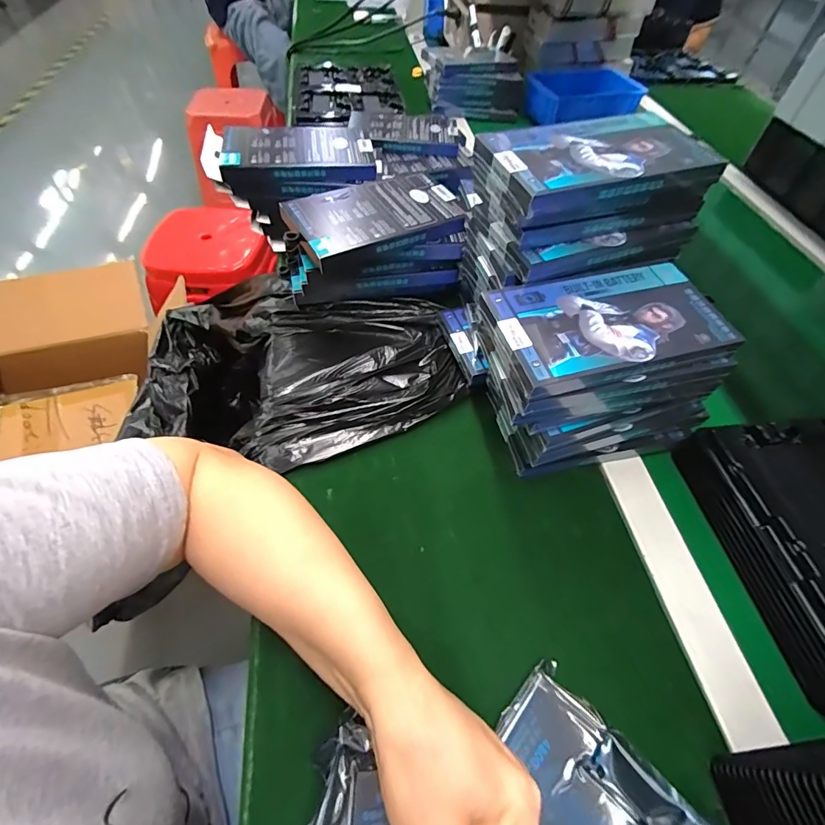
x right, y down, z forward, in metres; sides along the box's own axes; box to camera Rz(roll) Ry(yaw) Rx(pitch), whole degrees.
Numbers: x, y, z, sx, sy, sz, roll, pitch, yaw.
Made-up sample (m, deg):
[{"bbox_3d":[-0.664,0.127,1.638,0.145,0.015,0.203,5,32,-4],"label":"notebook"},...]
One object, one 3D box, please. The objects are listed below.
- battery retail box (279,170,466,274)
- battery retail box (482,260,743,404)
[{"bbox_3d":[-0.031,-0.197,0.435,0.170,0.027,0.093,-23,58,-19],"label":"battery retail box"},{"bbox_3d":[0.145,-0.068,0.321,0.164,0.014,0.095,-10,55,-10],"label":"battery retail box"}]

